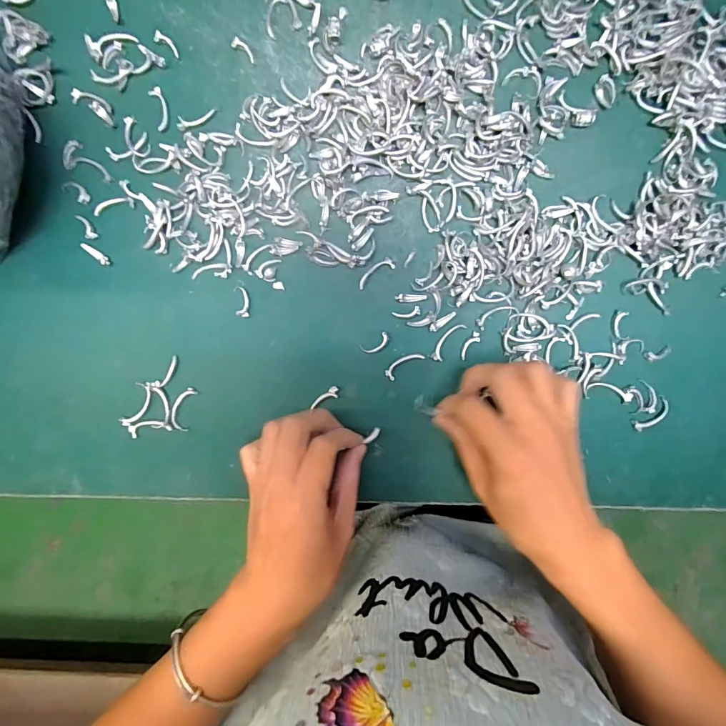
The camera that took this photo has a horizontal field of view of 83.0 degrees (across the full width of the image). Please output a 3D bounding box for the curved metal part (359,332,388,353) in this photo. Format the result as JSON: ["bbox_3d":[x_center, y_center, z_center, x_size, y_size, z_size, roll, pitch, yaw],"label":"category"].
[{"bbox_3d":[0.009,-0.013,0.294,0.021,0.004,0.010,-32,91,0],"label":"curved metal part"}]

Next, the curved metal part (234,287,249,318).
[{"bbox_3d":[-0.086,-0.043,0.292,0.009,0.004,0.022,-7,91,0],"label":"curved metal part"}]

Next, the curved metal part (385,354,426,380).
[{"bbox_3d":[0.030,0.001,0.294,0.030,0.004,0.010,-35,91,0],"label":"curved metal part"}]

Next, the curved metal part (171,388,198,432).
[{"bbox_3d":[-0.129,0.033,0.294,0.013,0.004,0.031,16,91,-1],"label":"curved metal part"}]

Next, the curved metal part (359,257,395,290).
[{"bbox_3d":[0.008,-0.064,0.293,0.030,0.004,0.010,-34,91,0],"label":"curved metal part"}]

